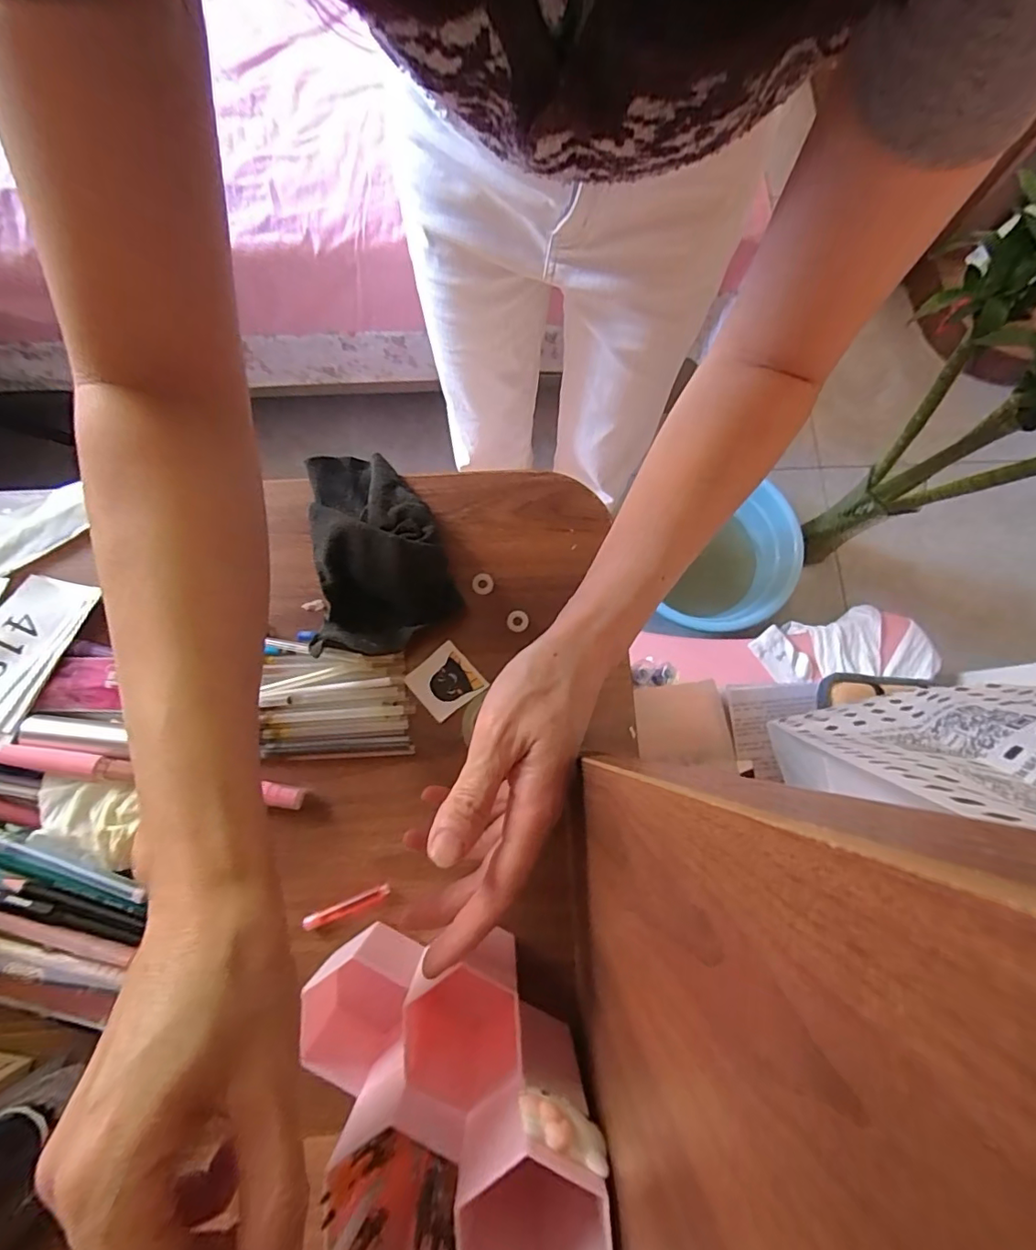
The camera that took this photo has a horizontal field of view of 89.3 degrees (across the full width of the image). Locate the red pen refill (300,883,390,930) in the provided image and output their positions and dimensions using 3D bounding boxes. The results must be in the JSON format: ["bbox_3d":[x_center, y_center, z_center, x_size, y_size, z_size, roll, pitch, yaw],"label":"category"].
[{"bbox_3d":[-0.103,0.171,0.316,0.051,0.006,0.008,-19,79,-5],"label":"red pen refill"}]

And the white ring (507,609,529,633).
[{"bbox_3d":[0.000,-0.003,0.355,0.014,0.004,0.015,0,78,-1],"label":"white ring"}]

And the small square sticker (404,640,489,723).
[{"bbox_3d":[-0.048,0.037,0.347,0.040,0.004,0.040,-40,81,-9],"label":"small square sticker"}]

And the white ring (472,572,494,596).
[{"bbox_3d":[-0.024,-0.028,0.361,0.015,0.004,0.015,0,78,-1],"label":"white ring"}]

